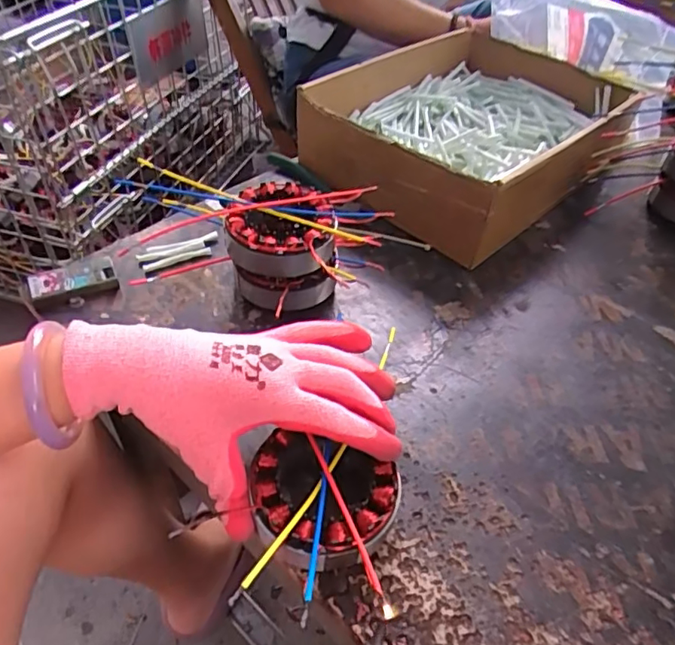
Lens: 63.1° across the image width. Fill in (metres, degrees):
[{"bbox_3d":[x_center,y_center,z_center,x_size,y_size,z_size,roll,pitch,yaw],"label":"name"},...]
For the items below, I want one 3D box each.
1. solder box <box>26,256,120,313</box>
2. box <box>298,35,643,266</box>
[{"bbox_3d":[-0.222,-0.034,0.462,0.067,0.015,0.033,-18,50,-22],"label":"solder box"},{"bbox_3d":[0.151,-0.212,0.620,0.376,0.095,0.247,-31,56,-31],"label":"box"}]

